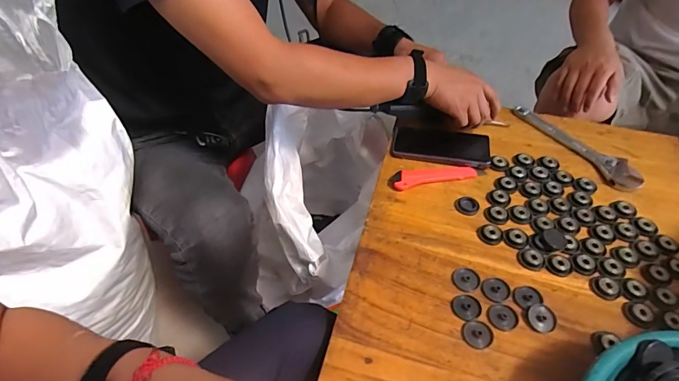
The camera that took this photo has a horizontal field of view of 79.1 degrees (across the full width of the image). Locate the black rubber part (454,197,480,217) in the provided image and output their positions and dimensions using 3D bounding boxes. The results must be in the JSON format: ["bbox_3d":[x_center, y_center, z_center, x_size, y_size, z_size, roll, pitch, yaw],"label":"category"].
[{"bbox_3d":[0.187,0.023,0.602,0.034,0.006,0.032,1,47,-1],"label":"black rubber part"}]

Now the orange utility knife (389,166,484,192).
[{"bbox_3d":[0.150,-0.025,0.636,0.150,0.010,0.033,-10,48,-12],"label":"orange utility knife"}]

